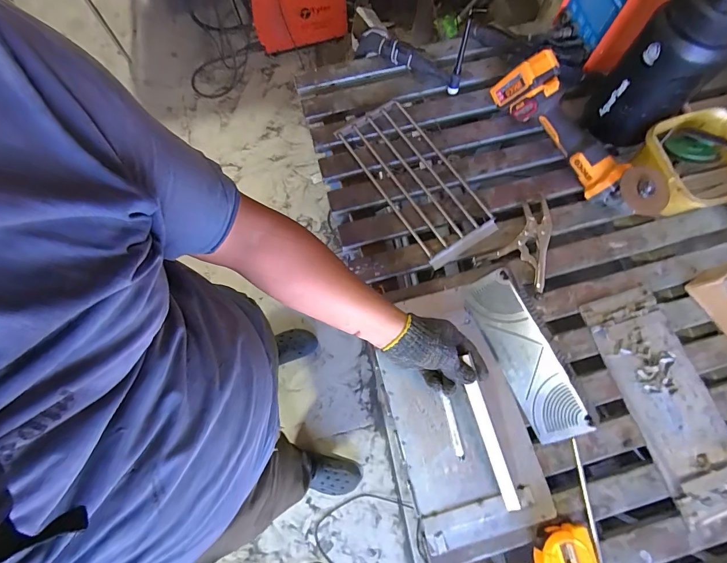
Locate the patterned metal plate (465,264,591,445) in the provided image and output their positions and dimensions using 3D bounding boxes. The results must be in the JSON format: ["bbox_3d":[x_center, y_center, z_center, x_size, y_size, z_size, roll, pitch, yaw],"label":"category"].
[{"bbox_3d":[0.262,0.120,0.608,0.082,0.010,0.277,-32,75,25],"label":"patterned metal plate"}]

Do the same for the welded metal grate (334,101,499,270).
[{"bbox_3d":[0.103,-0.207,0.732,0.152,0.018,0.355,-32,75,-9],"label":"welded metal grate"}]

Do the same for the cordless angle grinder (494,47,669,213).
[{"bbox_3d":[0.402,-0.268,0.691,0.078,0.122,0.373,-33,75,-9],"label":"cordless angle grinder"}]

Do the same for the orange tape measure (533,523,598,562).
[{"bbox_3d":[0.288,0.396,0.527,0.080,0.039,0.078,-7,73,-2],"label":"orange tape measure"}]

